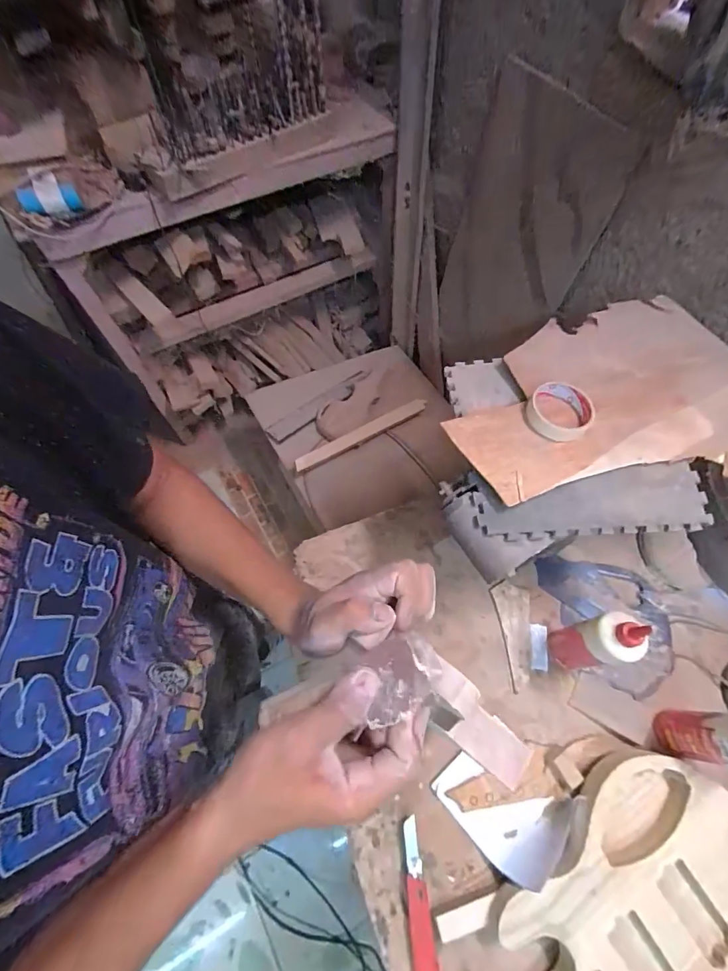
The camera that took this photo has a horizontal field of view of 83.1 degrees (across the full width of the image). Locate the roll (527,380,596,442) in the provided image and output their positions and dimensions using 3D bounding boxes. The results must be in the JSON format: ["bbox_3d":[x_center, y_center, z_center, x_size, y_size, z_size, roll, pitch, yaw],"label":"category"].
[{"bbox_3d":[0.274,-0.106,0.570,0.083,0.023,0.091,0,64,0],"label":"roll"}]

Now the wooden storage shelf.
[{"bbox_3d":[-0.341,-0.625,1.334,0.928,0.805,0.255,-34,69,-15],"label":"wooden storage shelf"}]

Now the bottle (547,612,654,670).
[{"bbox_3d":[0.346,0.237,0.619,0.053,0.211,0.069,-5,65,-3],"label":"bottle"}]

